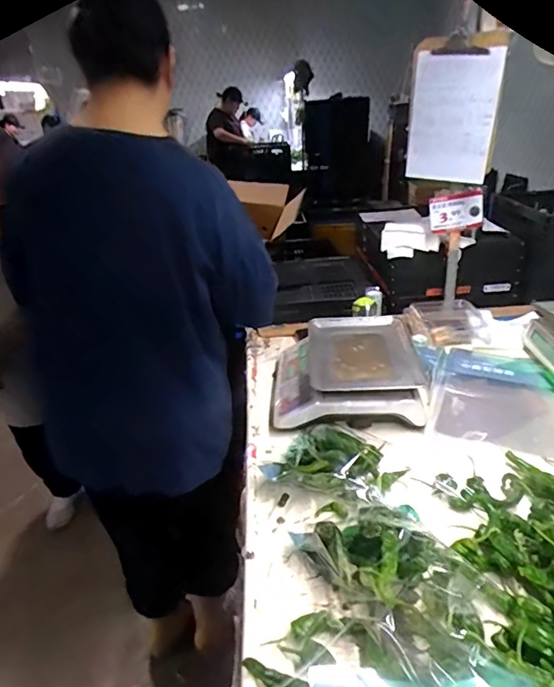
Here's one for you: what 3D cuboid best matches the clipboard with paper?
[{"bbox_3d":[0.426,-0.556,1.164,0.200,0.315,0.023,14,34,25],"label":"clipboard with paper"}]

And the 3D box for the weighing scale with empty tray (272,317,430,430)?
[{"bbox_3d":[0.154,0.055,1.098,0.325,0.100,0.321,-4,27,2],"label":"weighing scale with empty tray"}]

